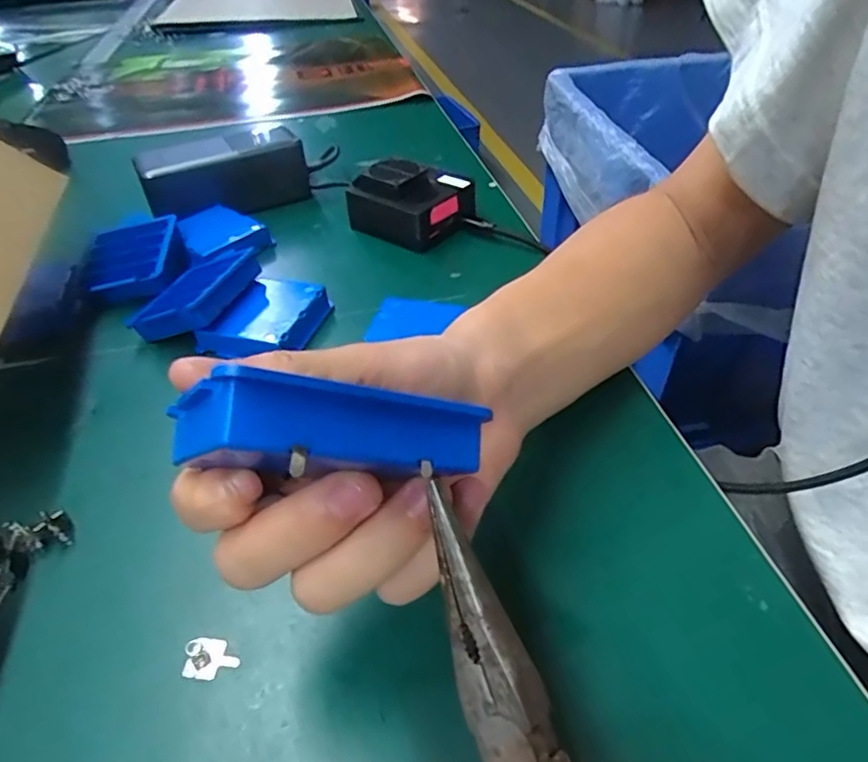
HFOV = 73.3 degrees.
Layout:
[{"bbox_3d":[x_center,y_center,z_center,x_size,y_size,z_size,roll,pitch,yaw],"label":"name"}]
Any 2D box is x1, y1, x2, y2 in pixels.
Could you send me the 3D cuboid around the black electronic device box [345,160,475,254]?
[{"bbox_3d":[-0.016,-0.144,0.461,0.083,0.051,0.073,29,51,29],"label":"black electronic device box"}]

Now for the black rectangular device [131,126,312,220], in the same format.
[{"bbox_3d":[-0.175,-0.174,0.493,0.131,0.059,0.052,-19,46,-18],"label":"black rectangular device"}]

